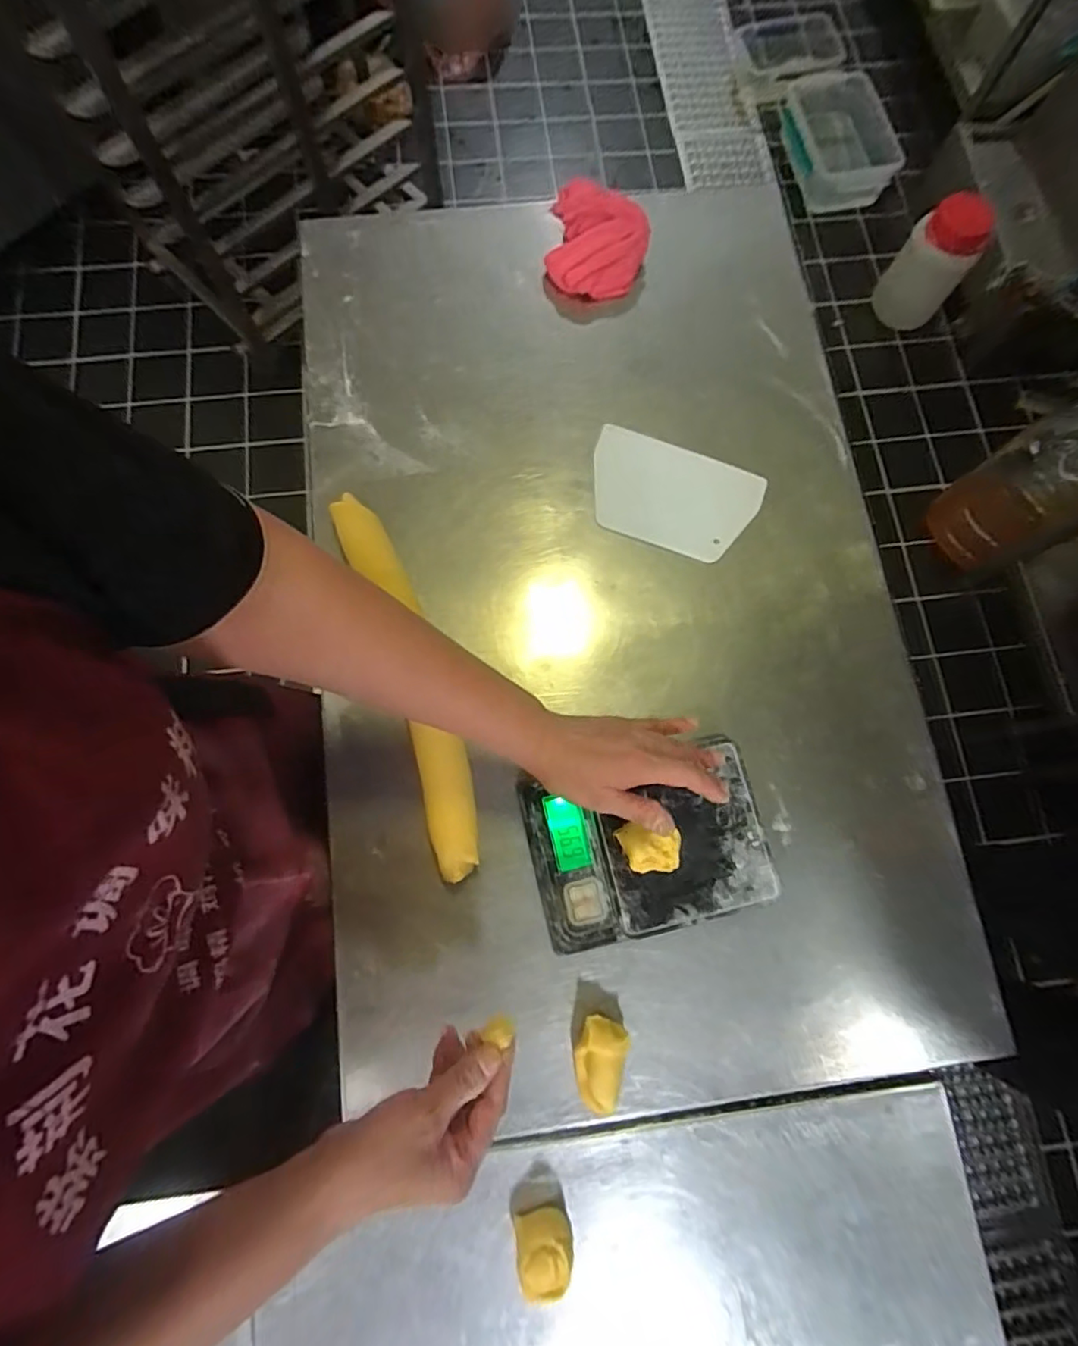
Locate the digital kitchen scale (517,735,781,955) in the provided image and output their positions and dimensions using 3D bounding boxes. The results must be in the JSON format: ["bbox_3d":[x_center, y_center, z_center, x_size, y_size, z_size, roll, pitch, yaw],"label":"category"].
[{"bbox_3d":[0.096,0.153,0.535,0.205,0.041,0.152,-13,77,-4],"label":"digital kitchen scale"}]

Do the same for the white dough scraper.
[{"bbox_3d":[0.144,-0.190,0.636,0.182,0.005,0.118,18,75,0],"label":"white dough scraper"}]

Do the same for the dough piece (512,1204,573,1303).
[{"bbox_3d":[0.005,0.452,0.462,0.044,0.039,0.044,-15,77,-4],"label":"dough piece"}]

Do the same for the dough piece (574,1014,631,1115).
[{"bbox_3d":[0.050,0.330,0.497,0.038,0.033,0.072,17,77,3],"label":"dough piece"}]

